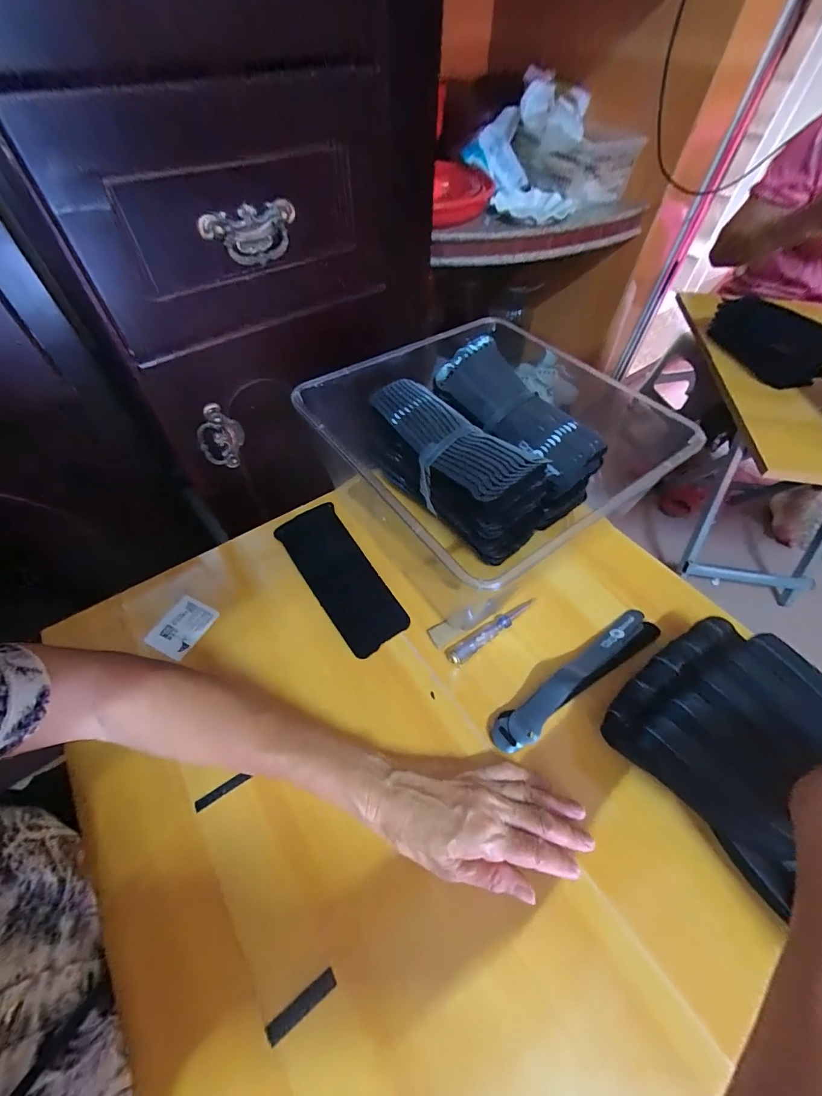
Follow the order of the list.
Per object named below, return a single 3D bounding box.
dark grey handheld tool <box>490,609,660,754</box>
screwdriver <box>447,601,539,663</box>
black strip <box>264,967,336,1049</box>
[{"bbox_3d":[0.160,0.119,0.372,0.206,0.027,0.032,-29,60,-19],"label":"dark grey handheld tool"},{"bbox_3d":[0.086,0.082,0.404,0.114,0.011,0.018,-29,60,-19],"label":"screwdriver"},{"bbox_3d":[-0.071,0.298,0.257,0.045,0.004,0.010,-27,47,-24],"label":"black strip"}]

